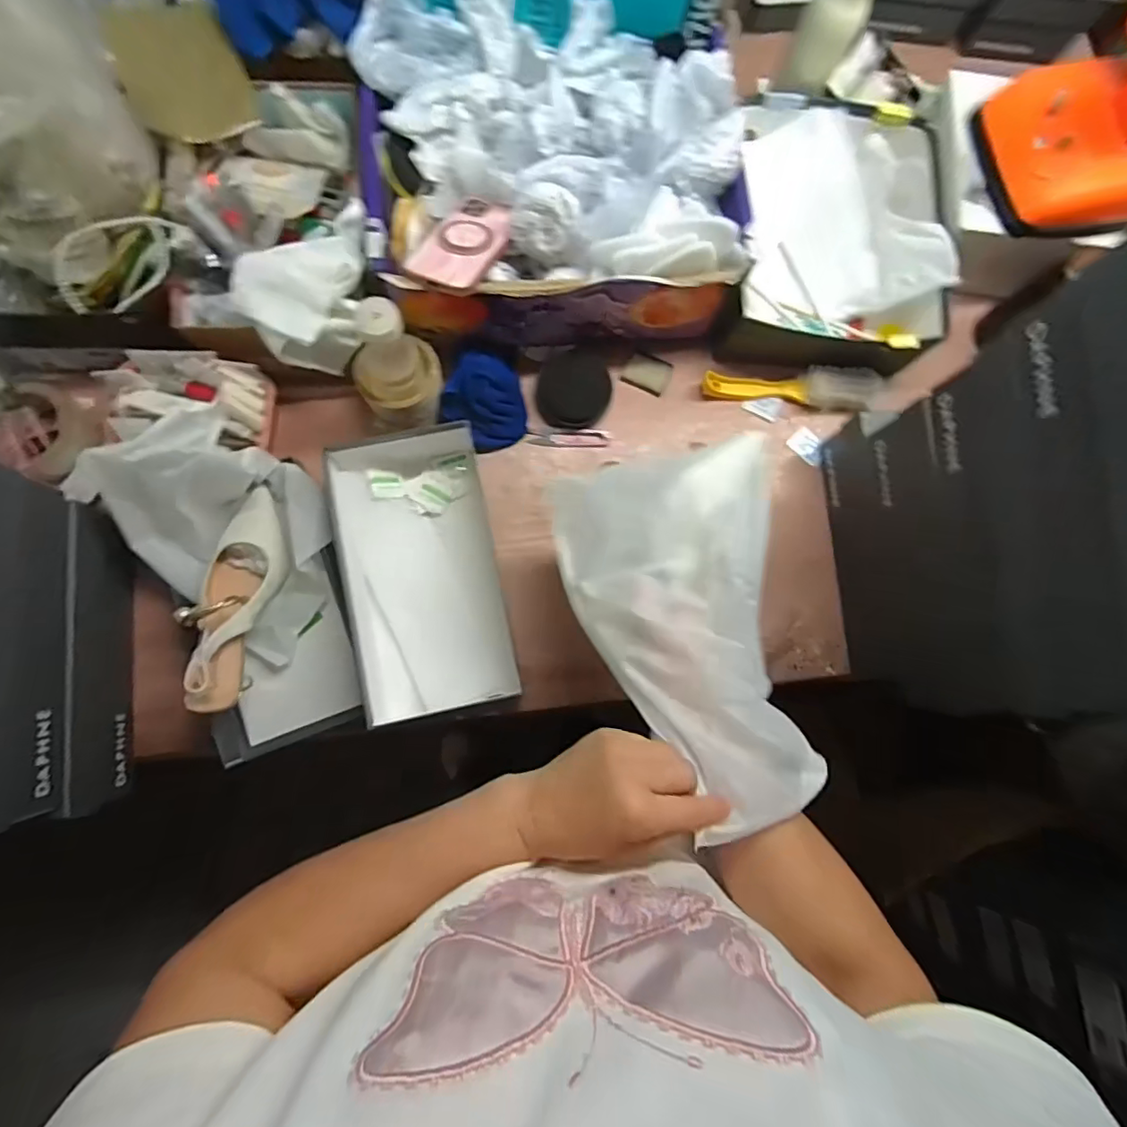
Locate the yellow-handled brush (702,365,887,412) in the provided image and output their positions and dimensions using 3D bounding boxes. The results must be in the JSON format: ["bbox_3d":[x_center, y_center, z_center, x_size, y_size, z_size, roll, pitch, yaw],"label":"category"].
[{"bbox_3d":[0.289,-0.227,0.714,0.222,0.034,0.053,6,81,-4],"label":"yellow-handled brush"}]

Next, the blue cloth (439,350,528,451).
[{"bbox_3d":[-0.089,-0.191,0.666,0.100,0.058,0.102,39,80,2],"label":"blue cloth"}]

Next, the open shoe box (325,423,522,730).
[{"bbox_3d":[-0.154,0.014,0.638,0.162,0.114,0.303,-11,83,-6],"label":"open shoe box"}]

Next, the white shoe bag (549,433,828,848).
[{"bbox_3d":[0.095,0.048,0.465,0.187,0.082,0.311,-2,67,-4],"label":"white shoe bag"}]

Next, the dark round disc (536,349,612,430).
[{"bbox_3d":[0.013,-0.210,0.688,0.089,0.014,0.089,-1,100,-5],"label":"dark round disc"}]

